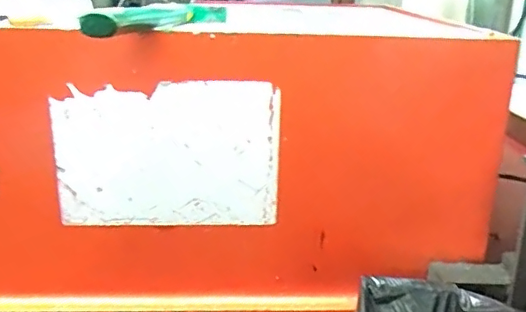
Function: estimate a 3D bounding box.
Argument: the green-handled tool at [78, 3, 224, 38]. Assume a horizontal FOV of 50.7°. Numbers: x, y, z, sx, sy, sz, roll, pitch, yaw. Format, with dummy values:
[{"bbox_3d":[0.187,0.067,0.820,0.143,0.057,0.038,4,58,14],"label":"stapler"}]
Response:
[{"bbox_3d":[-0.100,-0.149,0.599,0.043,0.024,0.334,5,17,11],"label":"green-handled tool"}]

